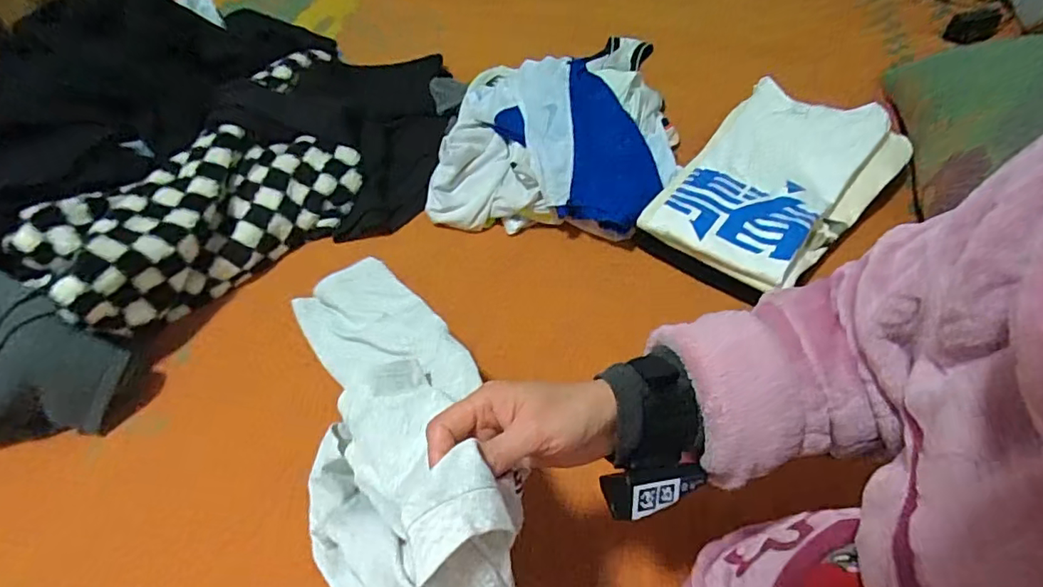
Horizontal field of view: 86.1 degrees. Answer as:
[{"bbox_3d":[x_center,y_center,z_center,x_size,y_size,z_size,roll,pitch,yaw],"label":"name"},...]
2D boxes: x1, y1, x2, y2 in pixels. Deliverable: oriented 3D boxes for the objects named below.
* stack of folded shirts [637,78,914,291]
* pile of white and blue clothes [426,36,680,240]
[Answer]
[{"bbox_3d":[0.344,-0.160,0.756,0.226,0.054,0.344,40,70,20],"label":"stack of folded shirts"},{"bbox_3d":[0.058,-0.247,0.870,0.350,0.133,0.357,3,51,8],"label":"pile of white and blue clothes"}]

